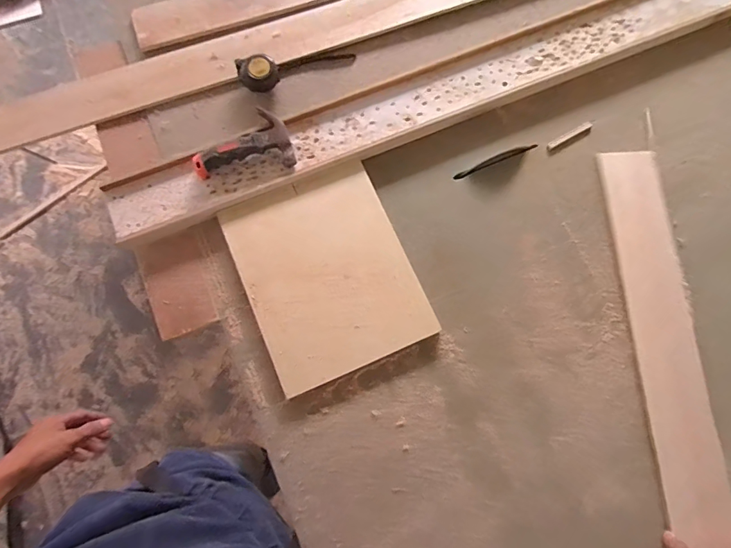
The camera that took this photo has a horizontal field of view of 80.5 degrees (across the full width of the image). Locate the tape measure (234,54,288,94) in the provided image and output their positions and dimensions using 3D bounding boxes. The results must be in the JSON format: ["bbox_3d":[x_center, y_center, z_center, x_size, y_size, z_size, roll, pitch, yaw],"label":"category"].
[{"bbox_3d":[-0.185,-0.353,0.753,0.074,0.049,0.059,-22,80,-5],"label":"tape measure"}]

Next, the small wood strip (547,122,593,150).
[{"bbox_3d":[0.355,-0.240,0.750,0.092,0.004,0.013,-29,80,-6],"label":"small wood strip"}]

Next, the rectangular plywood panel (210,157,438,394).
[{"bbox_3d":[-0.061,-0.002,0.674,0.244,0.018,0.304,-23,80,-5],"label":"rectangular plywood panel"}]

